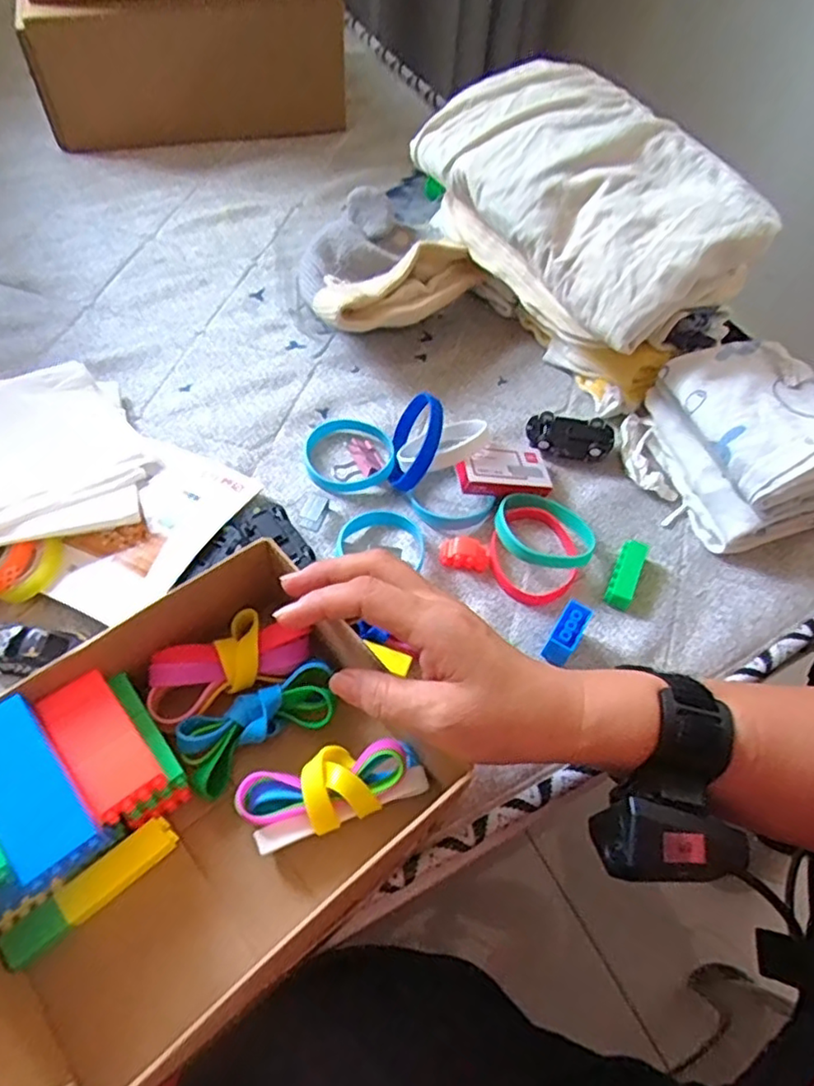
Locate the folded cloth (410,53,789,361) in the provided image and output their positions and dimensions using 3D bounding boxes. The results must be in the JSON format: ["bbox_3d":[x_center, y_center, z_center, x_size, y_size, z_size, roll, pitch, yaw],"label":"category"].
[{"bbox_3d":[0.133,-0.268,0.494,0.135,0.078,0.269,-28,63,-20],"label":"folded cloth"}]

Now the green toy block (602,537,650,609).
[{"bbox_3d":[0.151,0.021,0.451,0.018,0.013,0.048,26,59,12],"label":"green toy block"}]

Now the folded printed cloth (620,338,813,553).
[{"bbox_3d":[0.236,-0.070,0.465,0.109,0.098,0.130,-16,60,-14],"label":"folded printed cloth"}]

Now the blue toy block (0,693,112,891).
[{"bbox_3d":[-0.165,0.106,0.284,0.033,0.011,0.079,-35,66,-23],"label":"blue toy block"}]

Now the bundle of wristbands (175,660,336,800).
[{"bbox_3d":[-0.078,0.098,0.357,0.085,0.030,0.036,-27,63,-20],"label":"bundle of wristbands"}]

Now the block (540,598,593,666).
[{"bbox_3d":[0.102,0.057,0.417,0.016,0.029,0.029,28,60,14],"label":"block"}]

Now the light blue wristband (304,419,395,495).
[{"bbox_3d":[-0.043,-0.064,0.490,0.067,0.013,0.062,2,57,-3],"label":"light blue wristband"}]

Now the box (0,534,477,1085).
[{"bbox_3d":[-0.107,0.113,0.323,0.216,0.071,0.176,-35,66,-23],"label":"box"}]

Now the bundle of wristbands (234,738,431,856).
[{"bbox_3d":[-0.037,0.125,0.337,0.091,0.038,0.037,-19,60,-15],"label":"bundle of wristbands"}]

